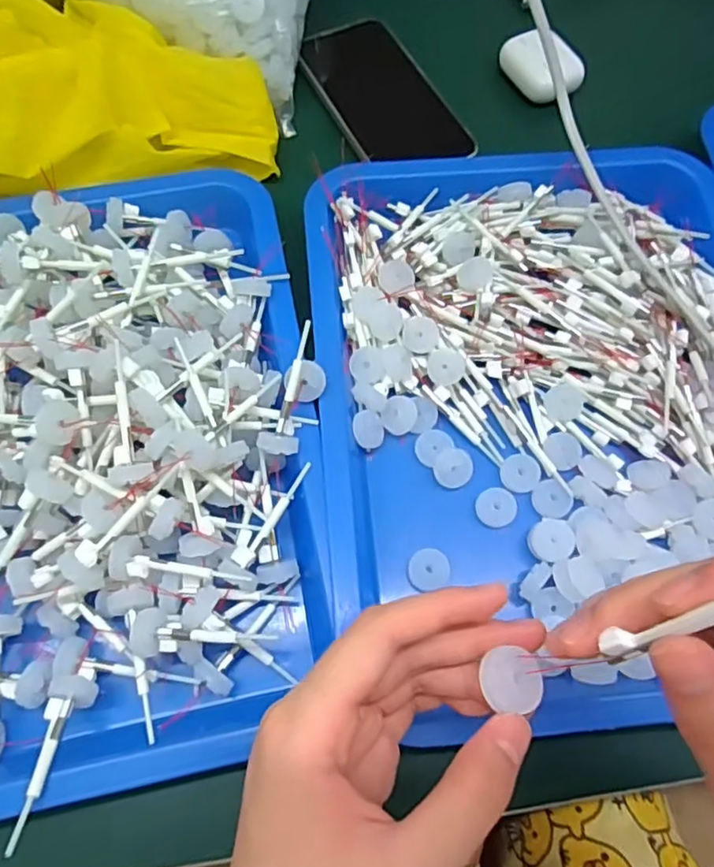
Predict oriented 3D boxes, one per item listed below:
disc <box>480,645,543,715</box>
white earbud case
[{"bbox_3d":[0.050,0.080,0.195,0.018,0.005,0.018,0,68,-1],"label":"disc"},{"bbox_3d":[0.134,-0.269,0.444,0.041,0.019,0.056,-28,71,-12],"label":"white earbud case"}]

